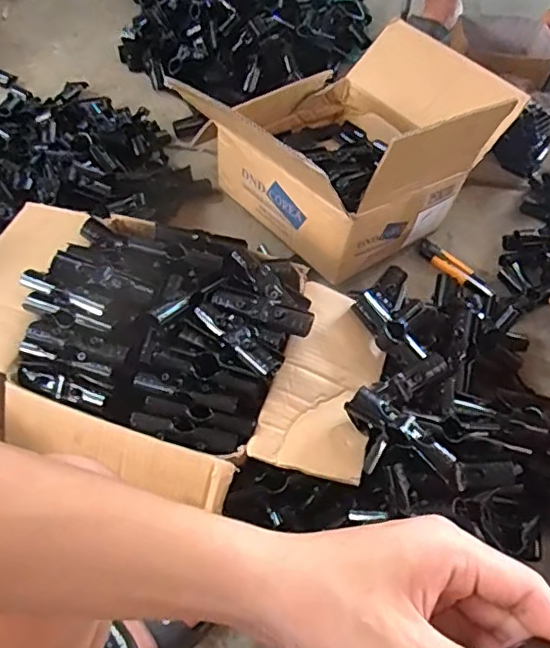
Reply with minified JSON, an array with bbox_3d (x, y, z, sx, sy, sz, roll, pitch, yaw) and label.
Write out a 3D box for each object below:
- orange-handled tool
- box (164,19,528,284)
[{"bbox_3d":[0.312,-0.095,0.991,0.039,0.020,0.146,-38,68,-22],"label":"orange-handled tool"},{"bbox_3d":[0.146,-0.336,0.963,0.433,0.251,0.375,-39,68,-22],"label":"box"}]

